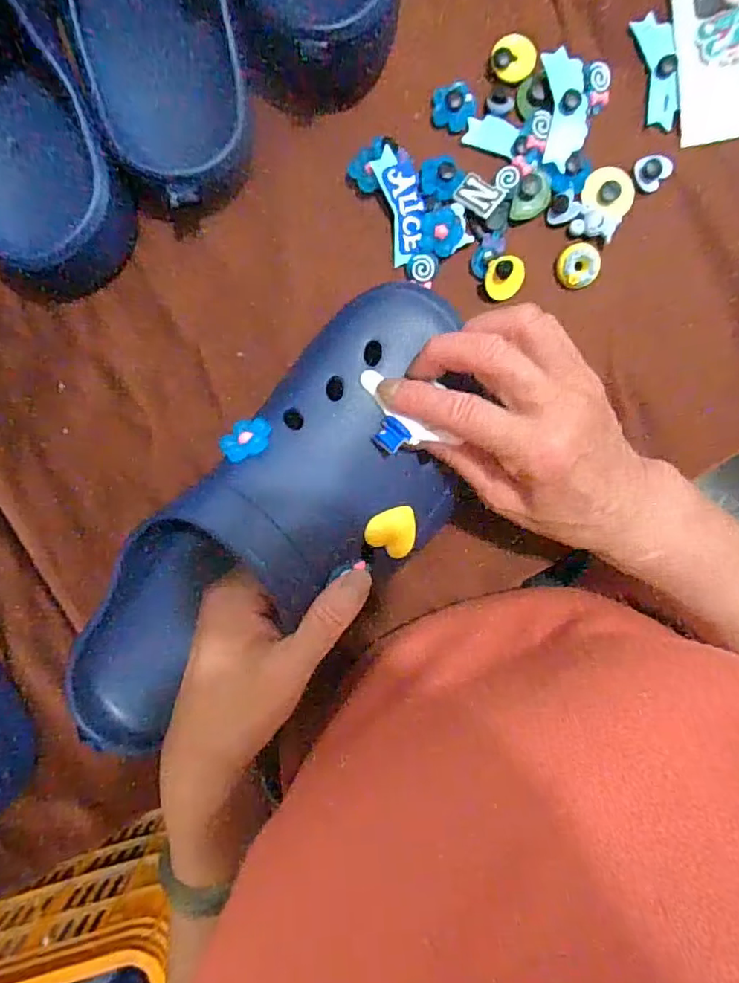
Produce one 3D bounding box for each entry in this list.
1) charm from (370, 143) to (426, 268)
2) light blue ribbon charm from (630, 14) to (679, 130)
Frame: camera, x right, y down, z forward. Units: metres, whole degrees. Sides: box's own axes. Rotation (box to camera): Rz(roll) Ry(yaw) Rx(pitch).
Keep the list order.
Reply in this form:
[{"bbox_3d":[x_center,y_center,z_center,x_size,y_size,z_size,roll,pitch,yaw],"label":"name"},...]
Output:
[{"bbox_3d":[0.019,-0.164,0.323,0.023,0.008,0.058,-16,95,1],"label":"charm"},{"bbox_3d":[0.167,-0.244,0.326,0.020,0.005,0.061,-5,95,0],"label":"light blue ribbon charm"}]

